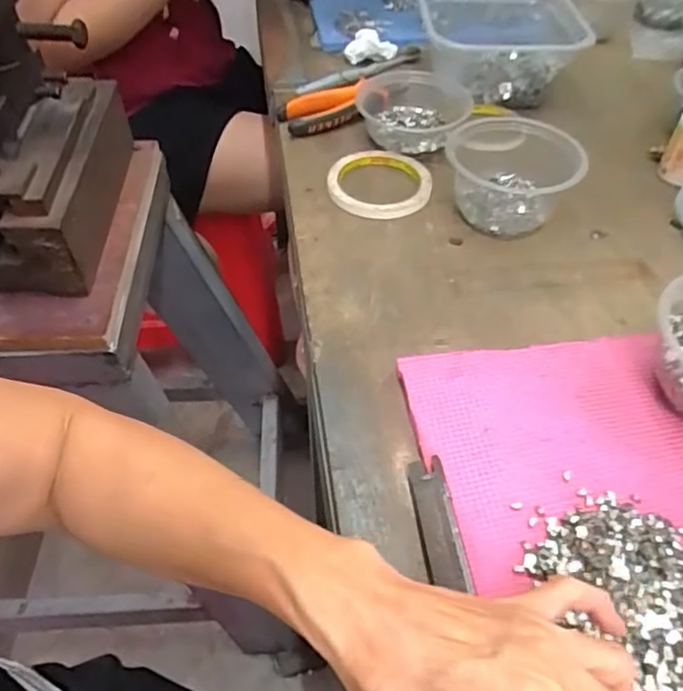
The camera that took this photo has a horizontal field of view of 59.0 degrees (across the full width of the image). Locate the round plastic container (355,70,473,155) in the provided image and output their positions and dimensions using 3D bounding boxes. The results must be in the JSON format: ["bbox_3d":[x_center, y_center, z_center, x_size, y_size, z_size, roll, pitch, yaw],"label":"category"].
[{"bbox_3d":[0.074,-0.245,0.632,0.119,0.040,0.108,4,50,7],"label":"round plastic container"}]

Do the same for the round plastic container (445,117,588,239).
[{"bbox_3d":[0.153,-0.159,0.546,0.103,0.064,0.134,2,49,1],"label":"round plastic container"}]

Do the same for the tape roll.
[{"bbox_3d":[0.039,-0.156,0.574,0.092,0.016,0.092,-2,50,2],"label":"tape roll"}]

